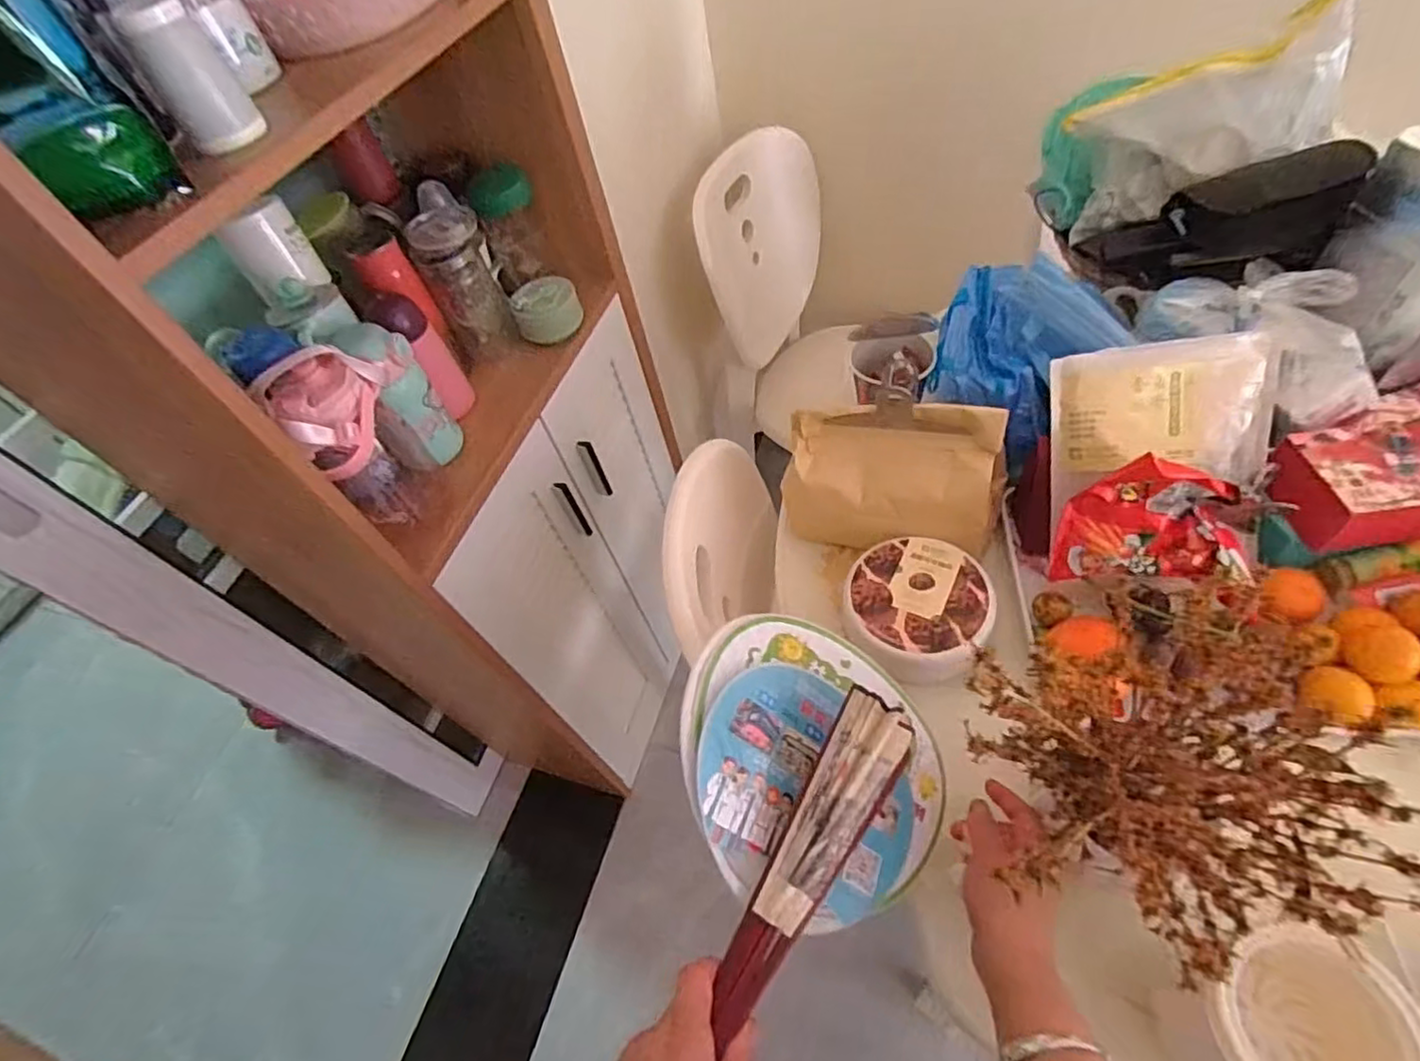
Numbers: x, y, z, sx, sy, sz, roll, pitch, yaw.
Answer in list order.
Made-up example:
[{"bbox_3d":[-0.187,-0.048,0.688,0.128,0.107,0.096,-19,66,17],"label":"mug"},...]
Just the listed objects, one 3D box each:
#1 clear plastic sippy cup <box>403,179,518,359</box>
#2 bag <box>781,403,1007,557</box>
[{"bbox_3d":[-0.324,-0.330,0.844,0.091,0.182,0.104,-22,46,-16],"label":"clear plastic sippy cup"},{"bbox_3d":[0.187,-0.058,0.673,0.218,0.137,0.085,13,47,19],"label":"bag"}]

